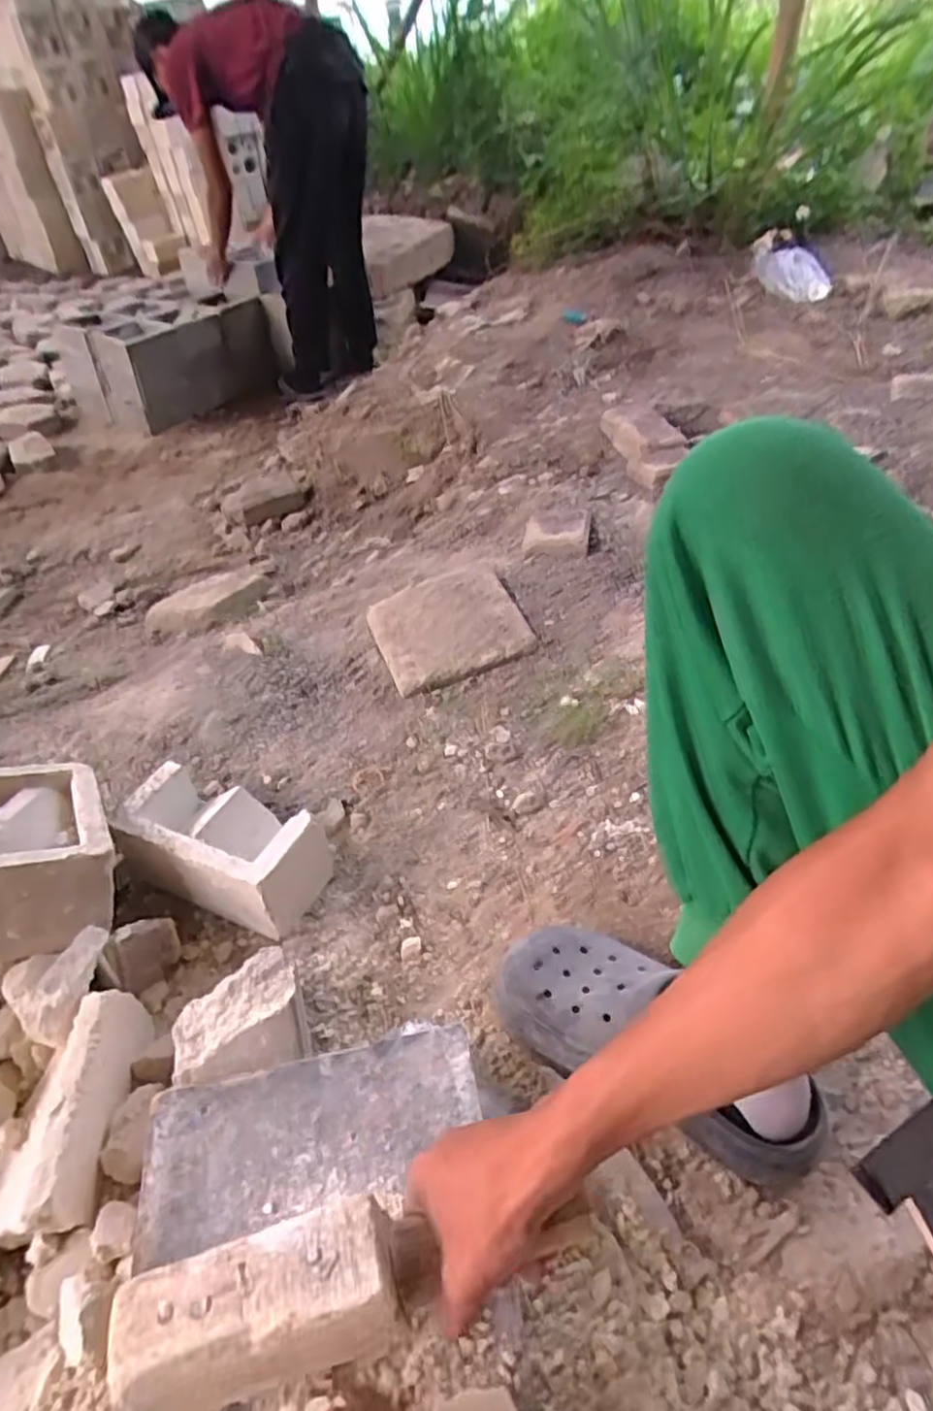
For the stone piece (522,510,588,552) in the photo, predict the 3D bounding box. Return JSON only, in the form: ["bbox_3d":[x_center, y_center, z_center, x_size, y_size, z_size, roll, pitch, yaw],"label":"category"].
[{"bbox_3d":[0.148,-0.291,1.188,0.101,0.019,0.145,4,43,9],"label":"stone piece"}]

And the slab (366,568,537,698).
[{"bbox_3d":[-0.030,-0.116,1.026,0.199,0.042,0.190,-17,44,-14],"label":"slab"}]

